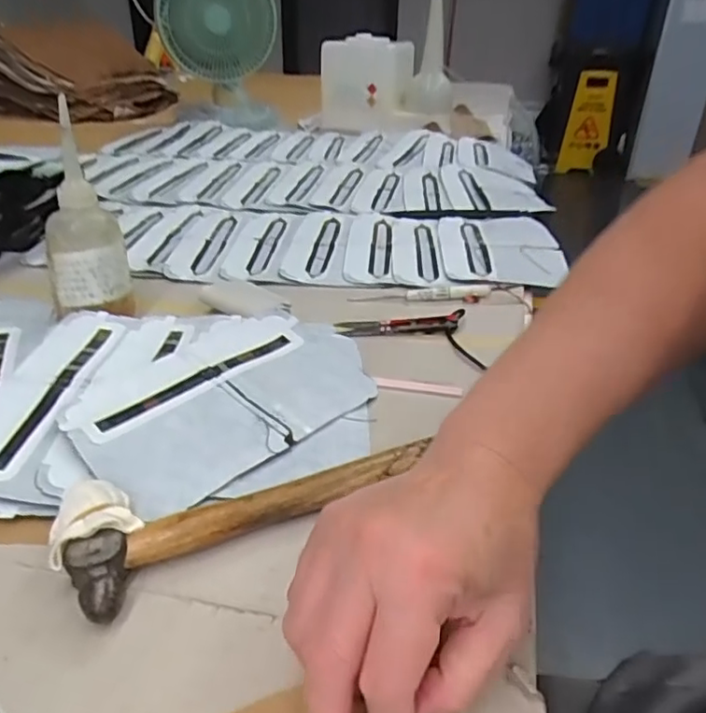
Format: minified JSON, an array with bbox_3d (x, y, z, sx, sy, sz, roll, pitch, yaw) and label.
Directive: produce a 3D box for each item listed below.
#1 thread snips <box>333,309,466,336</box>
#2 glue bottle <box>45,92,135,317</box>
[{"bbox_3d":[0.043,-0.028,0.523,0.112,0.006,0.032,-3,32,-7],"label":"thread snips"},{"bbox_3d":[-0.216,-0.105,0.483,0.059,0.158,0.050,-11,34,-19],"label":"glue bottle"}]

